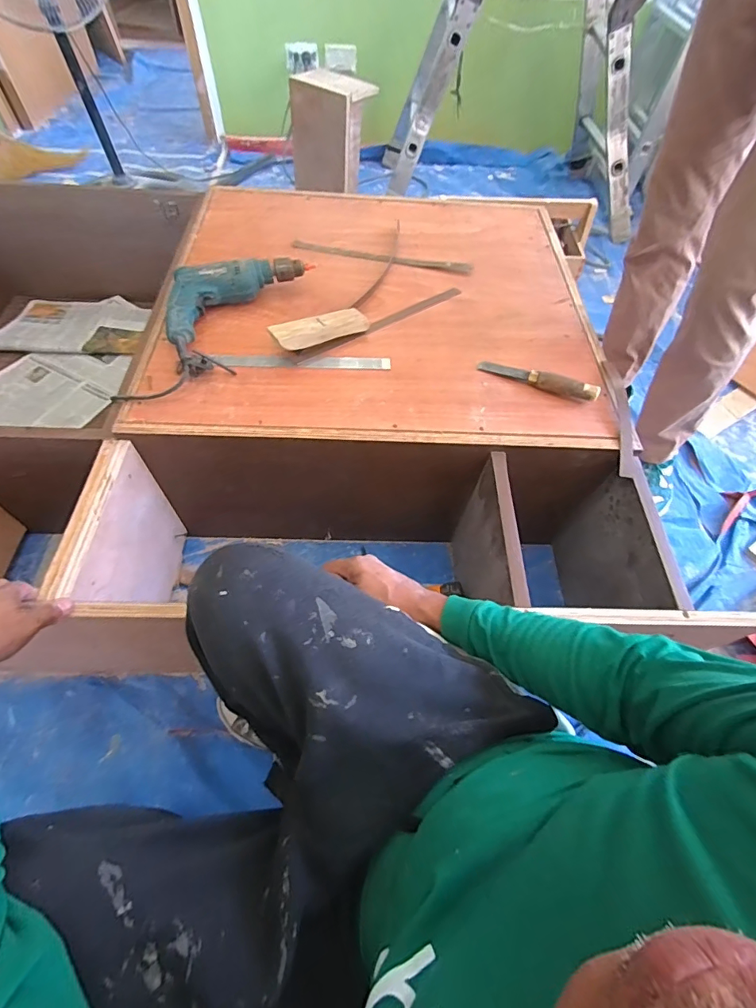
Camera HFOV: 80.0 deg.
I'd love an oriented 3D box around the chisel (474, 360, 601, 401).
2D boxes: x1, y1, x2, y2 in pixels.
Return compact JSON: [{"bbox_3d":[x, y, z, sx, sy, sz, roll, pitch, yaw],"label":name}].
[{"bbox_3d":[0.279,-0.220,0.783,0.203,0.033,0.023,23,59,10],"label":"chisel"}]

